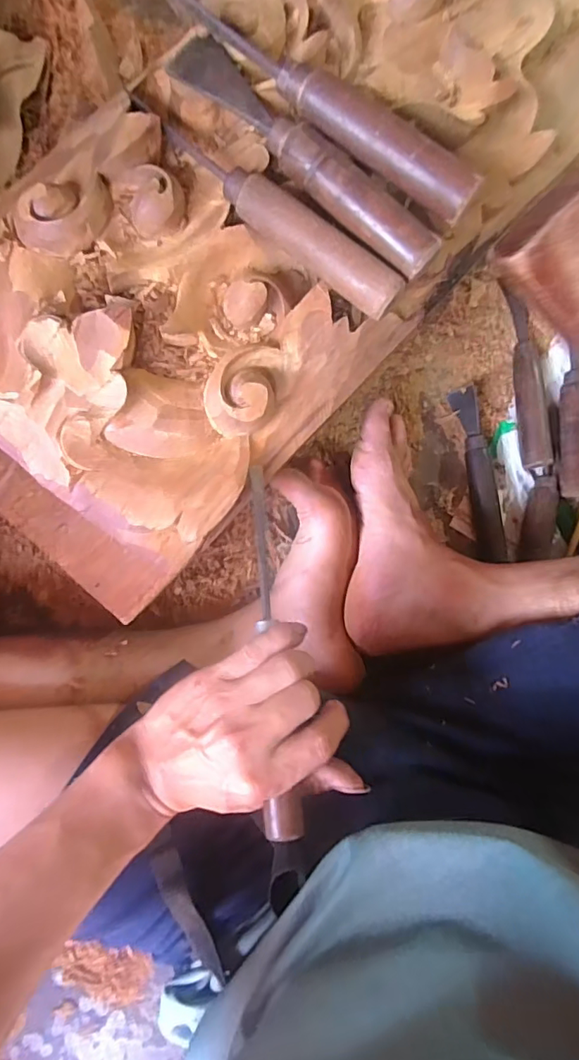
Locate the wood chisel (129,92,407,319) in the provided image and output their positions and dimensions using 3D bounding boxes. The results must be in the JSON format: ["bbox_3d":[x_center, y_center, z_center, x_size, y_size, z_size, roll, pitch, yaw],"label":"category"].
[{"bbox_3d":[-0.015,-0.195,0.310,0.191,0.034,0.031,37,83,-6],"label":"wood chisel"}]

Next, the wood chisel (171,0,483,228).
[{"bbox_3d":[0.019,-0.258,0.315,0.214,0.049,0.023,37,83,-6],"label":"wood chisel"}]

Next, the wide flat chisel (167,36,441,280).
[{"bbox_3d":[0.008,-0.223,0.312,0.193,0.040,0.029,44,83,-5],"label":"wide flat chisel"}]

